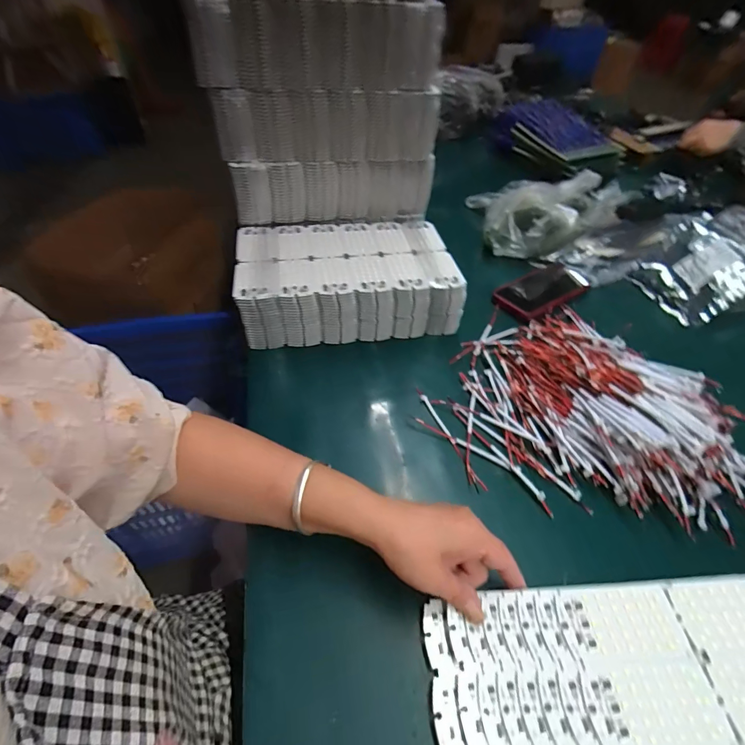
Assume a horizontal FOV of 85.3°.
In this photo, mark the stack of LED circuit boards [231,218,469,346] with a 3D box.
[{"bbox_3d":[-0.036,-0.140,0.594,0.295,0.092,0.183,-8,48,-8],"label":"stack of LED circuit boards"}]

